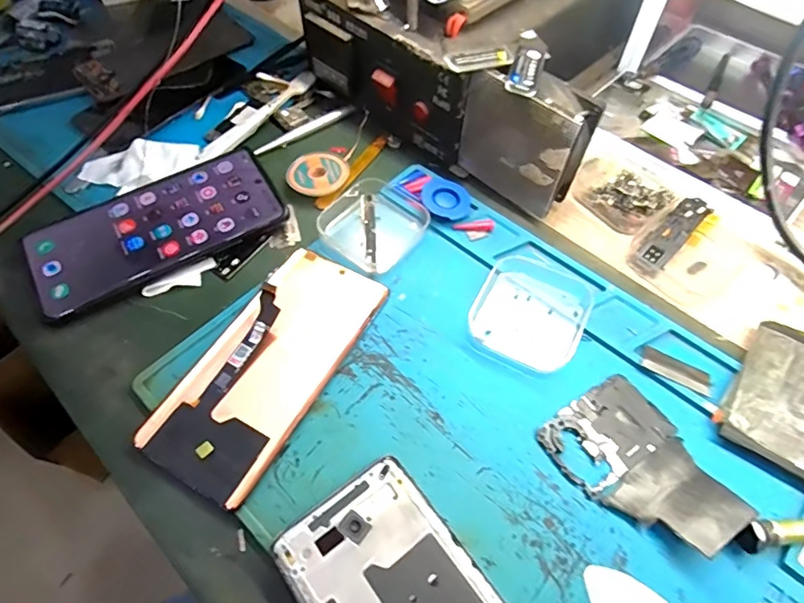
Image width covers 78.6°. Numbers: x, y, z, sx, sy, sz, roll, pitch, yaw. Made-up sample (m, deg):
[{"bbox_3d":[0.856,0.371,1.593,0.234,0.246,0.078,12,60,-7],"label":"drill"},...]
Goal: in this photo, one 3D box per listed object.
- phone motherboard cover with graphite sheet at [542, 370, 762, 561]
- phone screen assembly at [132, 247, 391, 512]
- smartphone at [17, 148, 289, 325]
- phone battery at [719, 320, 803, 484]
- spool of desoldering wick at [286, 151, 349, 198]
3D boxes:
[{"bbox_3d":[0.123,0.083,0.250,0.065,0.014,0.088,-31,62,-18],"label":"phone motherboard cover with graphite sheet"},{"bbox_3d":[-0.075,0.031,0.283,0.070,0.014,0.152,27,61,13],"label":"phone screen assembly"},{"bbox_3d":[-0.165,-0.049,0.332,0.162,0.015,0.072,-28,62,-17],"label":"smartphone"},{"bbox_3d":[0.218,0.056,0.269,0.065,0.010,0.086,34,64,20],"label":"phone battery"},{"bbox_3d":[-0.062,-0.094,0.364,0.044,0.009,0.041,0,57,0],"label":"spool of desoldering wick"}]

